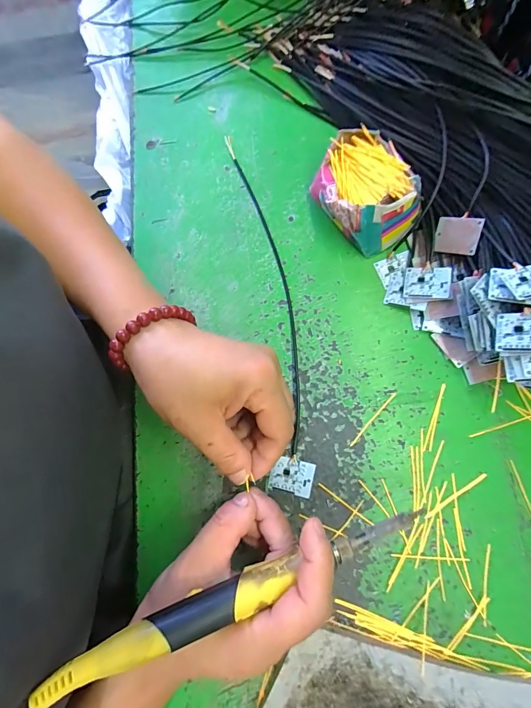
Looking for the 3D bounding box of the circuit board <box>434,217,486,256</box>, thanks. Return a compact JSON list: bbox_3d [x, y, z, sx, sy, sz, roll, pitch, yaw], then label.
[{"bbox_3d":[0.145,-0.089,0.267,0.004,0.032,0.026,-8,113,-38],"label":"circuit board"}]

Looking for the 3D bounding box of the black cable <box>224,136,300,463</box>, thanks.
[{"bbox_3d":[0.005,-0.058,0.295,0.027,0.012,0.283,-12,78,3],"label":"black cable"}]

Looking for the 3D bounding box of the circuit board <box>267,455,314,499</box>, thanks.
[{"bbox_3d":[0.020,0.092,0.267,0.031,0.004,0.026,11,80,8],"label":"circuit board"}]

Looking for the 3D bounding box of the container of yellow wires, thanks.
[{"bbox_3d":[0.081,-0.132,0.282,0.073,0.045,0.098,-30,79,-2],"label":"container of yellow wires"}]

